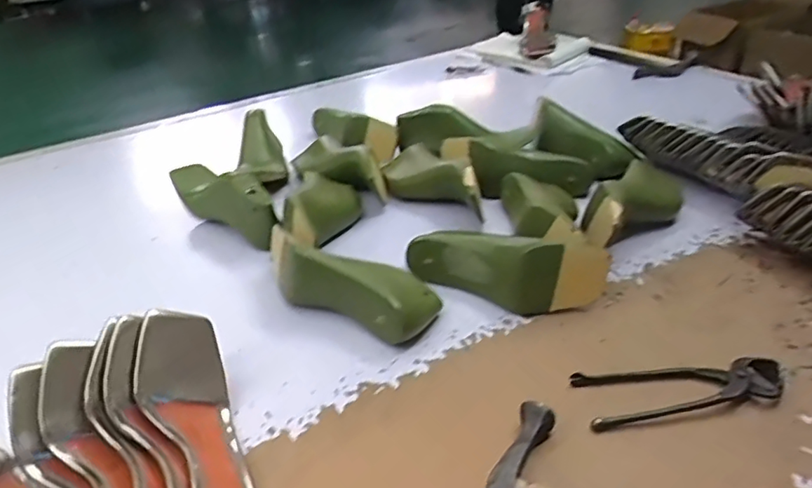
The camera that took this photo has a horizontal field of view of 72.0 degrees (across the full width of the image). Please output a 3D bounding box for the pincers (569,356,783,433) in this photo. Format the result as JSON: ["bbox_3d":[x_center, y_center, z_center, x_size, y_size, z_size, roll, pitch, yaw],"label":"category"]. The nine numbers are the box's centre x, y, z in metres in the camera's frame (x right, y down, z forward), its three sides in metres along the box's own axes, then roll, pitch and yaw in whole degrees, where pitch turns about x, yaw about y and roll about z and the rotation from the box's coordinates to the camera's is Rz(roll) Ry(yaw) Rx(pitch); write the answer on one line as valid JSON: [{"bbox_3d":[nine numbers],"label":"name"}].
[{"bbox_3d":[0.237,0.124,0.478,0.172,0.019,0.055,-6,34,-1],"label":"pincers"}]

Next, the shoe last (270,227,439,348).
[{"bbox_3d":[-0.059,0.037,0.587,0.192,0.073,0.075,16,39,28],"label":"shoe last"}]

